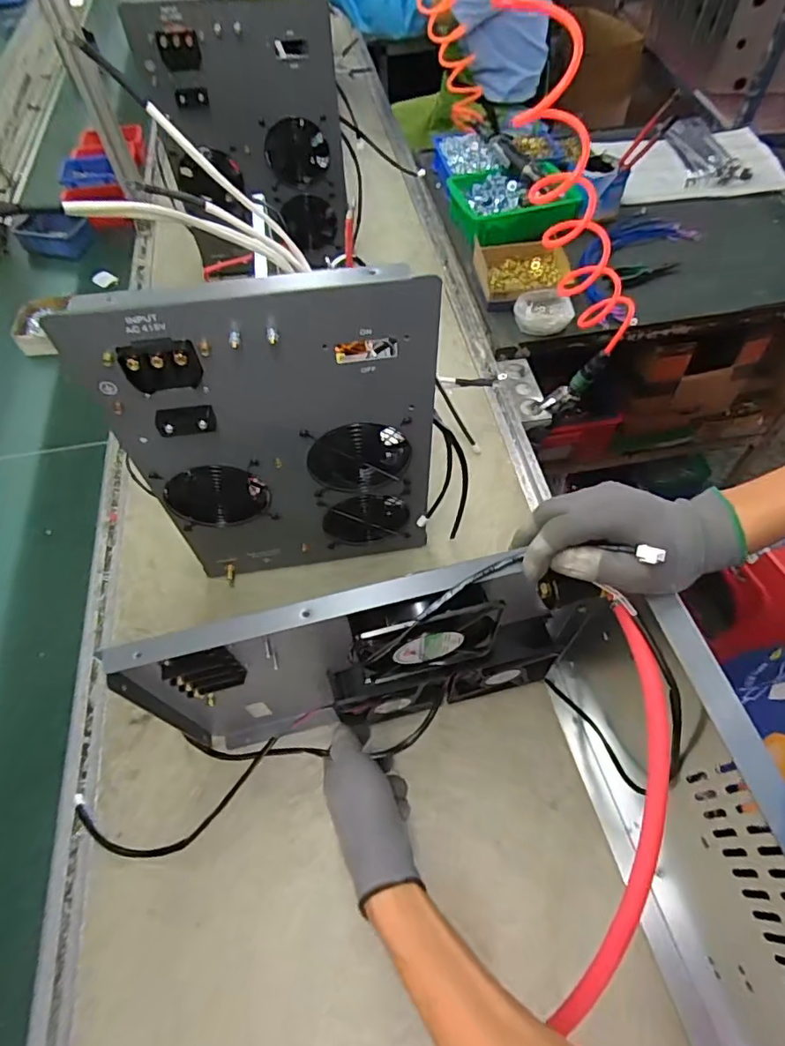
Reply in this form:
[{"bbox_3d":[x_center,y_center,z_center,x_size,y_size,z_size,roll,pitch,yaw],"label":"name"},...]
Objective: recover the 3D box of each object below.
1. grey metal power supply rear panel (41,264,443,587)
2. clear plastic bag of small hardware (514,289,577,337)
[{"bbox_3d":[-0.107,-0.068,0.575,0.298,0.402,0.023,-9,57,-3],"label":"grey metal power supply rear panel"},{"bbox_3d":[0.283,-0.398,1.016,0.110,0.034,0.099,-6,57,-2],"label":"clear plastic bag of small hardware"}]

